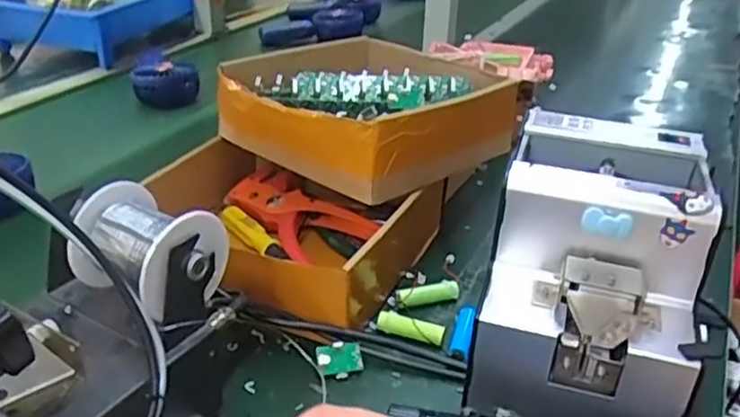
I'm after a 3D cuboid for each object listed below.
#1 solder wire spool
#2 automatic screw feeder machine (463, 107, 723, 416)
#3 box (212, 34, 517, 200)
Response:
[{"bbox_3d":[-0.129,0.022,0.392,0.081,0.050,0.064,16,32,25],"label":"solder wire spool"},{"bbox_3d":[0.147,0.042,0.454,0.121,0.151,0.163,12,31,16],"label":"automatic screw feeder machine"},{"bbox_3d":[0.004,-0.093,0.624,0.199,0.063,0.230,24,36,35],"label":"box"}]

